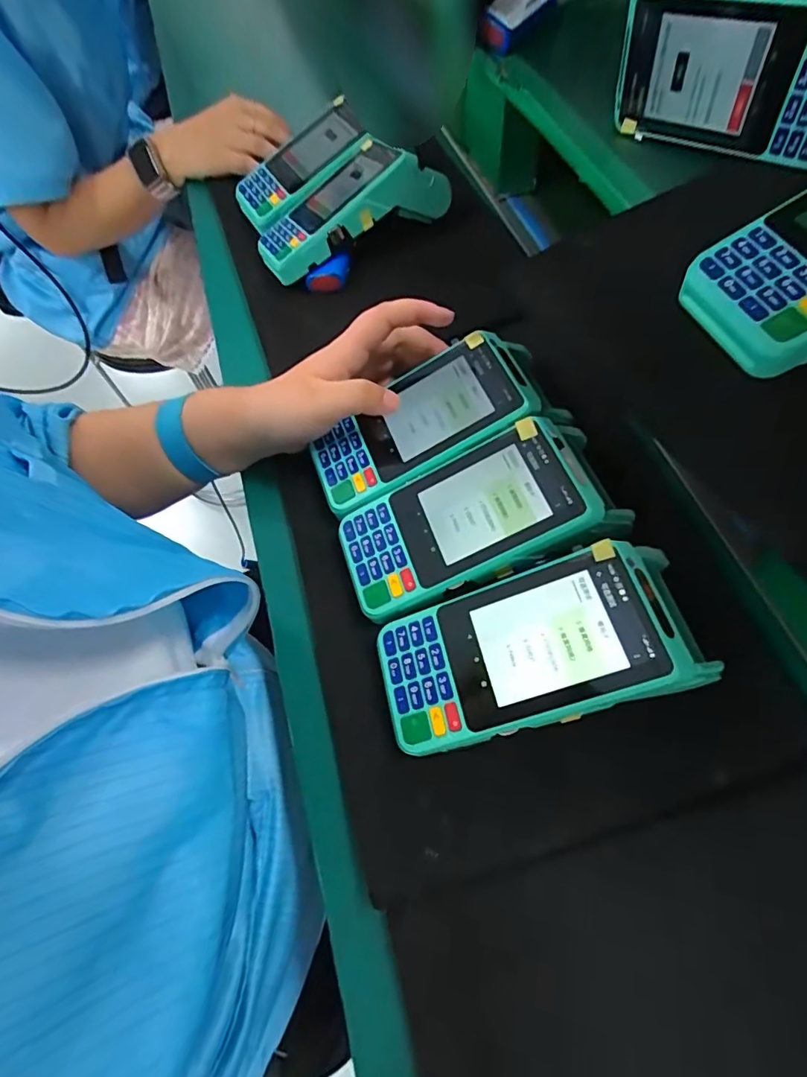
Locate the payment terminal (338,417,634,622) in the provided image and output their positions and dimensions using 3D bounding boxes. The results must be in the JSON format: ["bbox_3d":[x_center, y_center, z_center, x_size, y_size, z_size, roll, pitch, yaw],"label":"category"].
[{"bbox_3d":[0.040,-0.009,0.303,0.160,0.037,0.074,-22,62,11],"label":"payment terminal"}]

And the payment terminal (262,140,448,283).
[{"bbox_3d":[-0.049,-0.286,0.438,0.173,0.055,0.090,-21,62,8],"label":"payment terminal"}]

